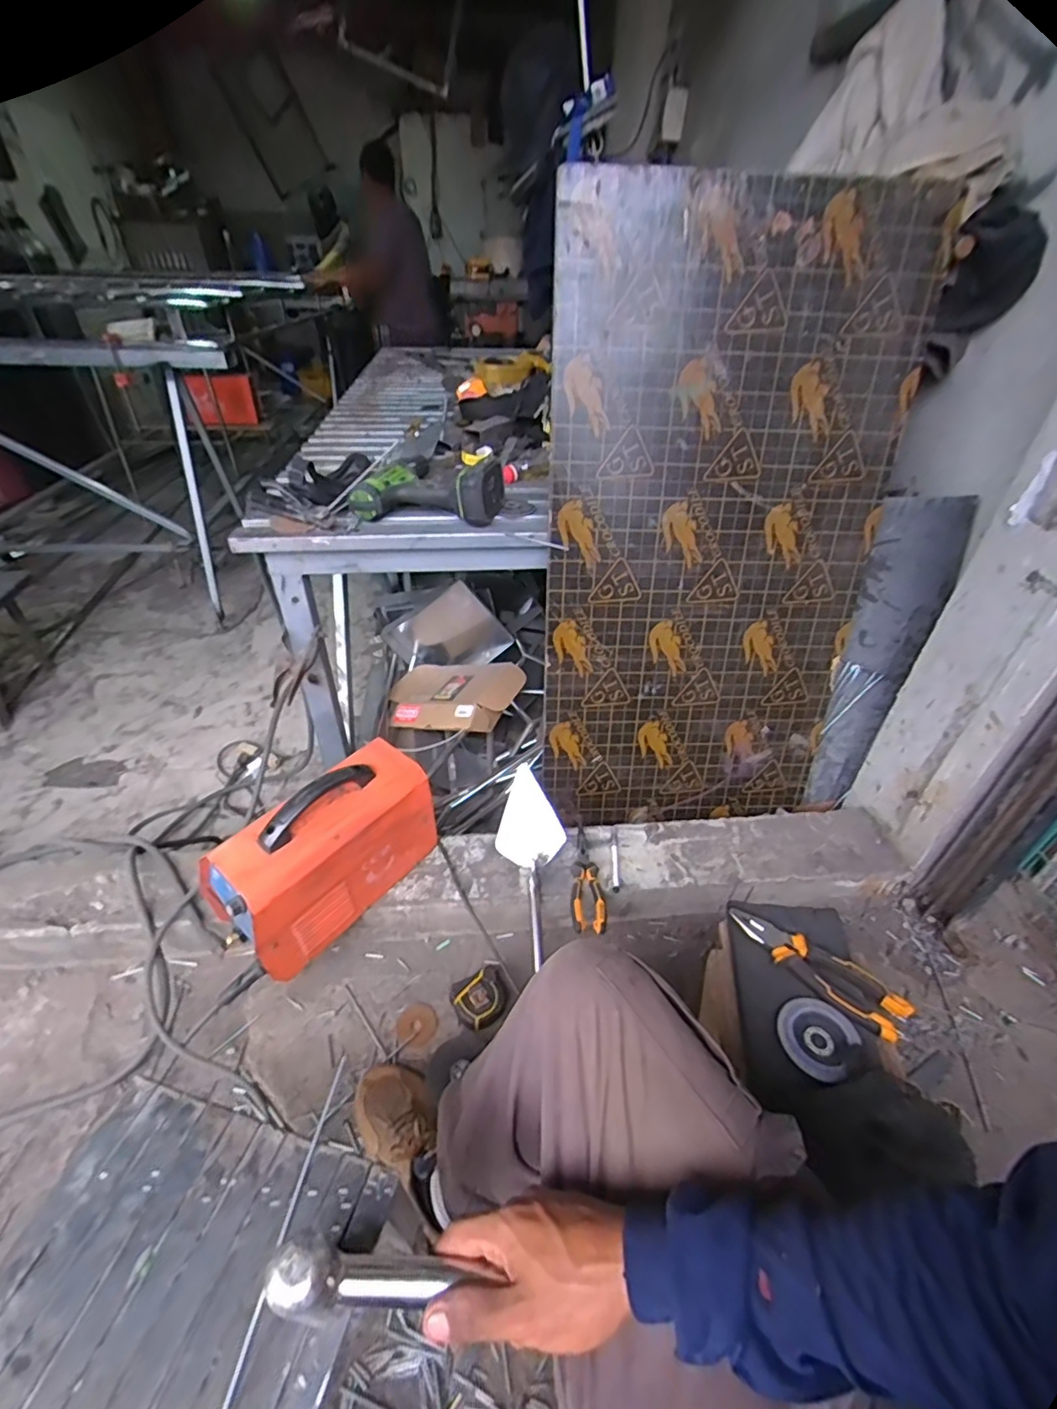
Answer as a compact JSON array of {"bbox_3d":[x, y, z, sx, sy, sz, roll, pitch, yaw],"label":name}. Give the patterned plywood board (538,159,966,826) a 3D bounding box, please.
[{"bbox_3d":[0.311,-0.231,0.967,0.539,1.014,0.028,0,27,-3],"label":"patterned plywood board"}]

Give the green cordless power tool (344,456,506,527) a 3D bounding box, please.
[{"bbox_3d":[-0.161,-0.393,0.993,0.236,0.080,0.207,7,38,7],"label":"green cordless power tool"}]

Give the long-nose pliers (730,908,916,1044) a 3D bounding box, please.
[{"bbox_3d":[0.325,0.297,0.648,0.192,0.019,0.054,31,46,31],"label":"long-nose pliers"}]

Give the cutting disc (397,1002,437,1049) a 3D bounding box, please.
[{"bbox_3d":[-0.176,0.508,0.900,0.061,0.004,0.067,3,33,-2],"label":"cutting disc"}]

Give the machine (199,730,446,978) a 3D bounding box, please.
[{"bbox_3d":[-0.313,0.221,0.889,0.133,0.217,0.315,28,45,29],"label":"machine"}]

